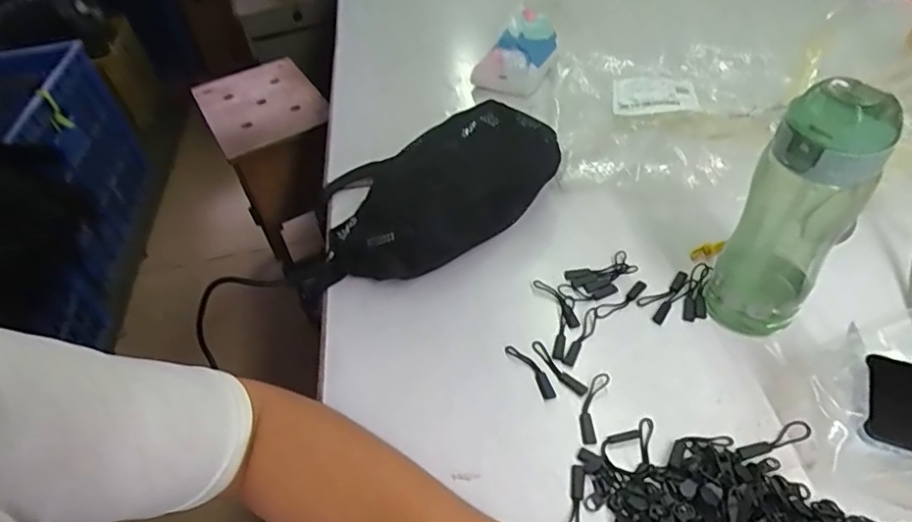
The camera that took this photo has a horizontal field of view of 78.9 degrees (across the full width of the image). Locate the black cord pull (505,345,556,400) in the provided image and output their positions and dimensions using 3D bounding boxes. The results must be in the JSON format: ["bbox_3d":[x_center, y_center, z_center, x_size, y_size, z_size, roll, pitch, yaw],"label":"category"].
[{"bbox_3d":[0.063,0.091,0.463,0.013,0.004,0.060,-27,50,-17],"label":"black cord pull"}]

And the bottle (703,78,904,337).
[{"bbox_3d":[0.249,-0.034,0.410,0.072,0.199,0.061,31,58,31],"label":"bottle"}]

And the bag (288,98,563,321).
[{"bbox_3d":[-0.012,-0.071,0.571,0.295,0.084,0.135,-30,51,-19],"label":"bag"}]

